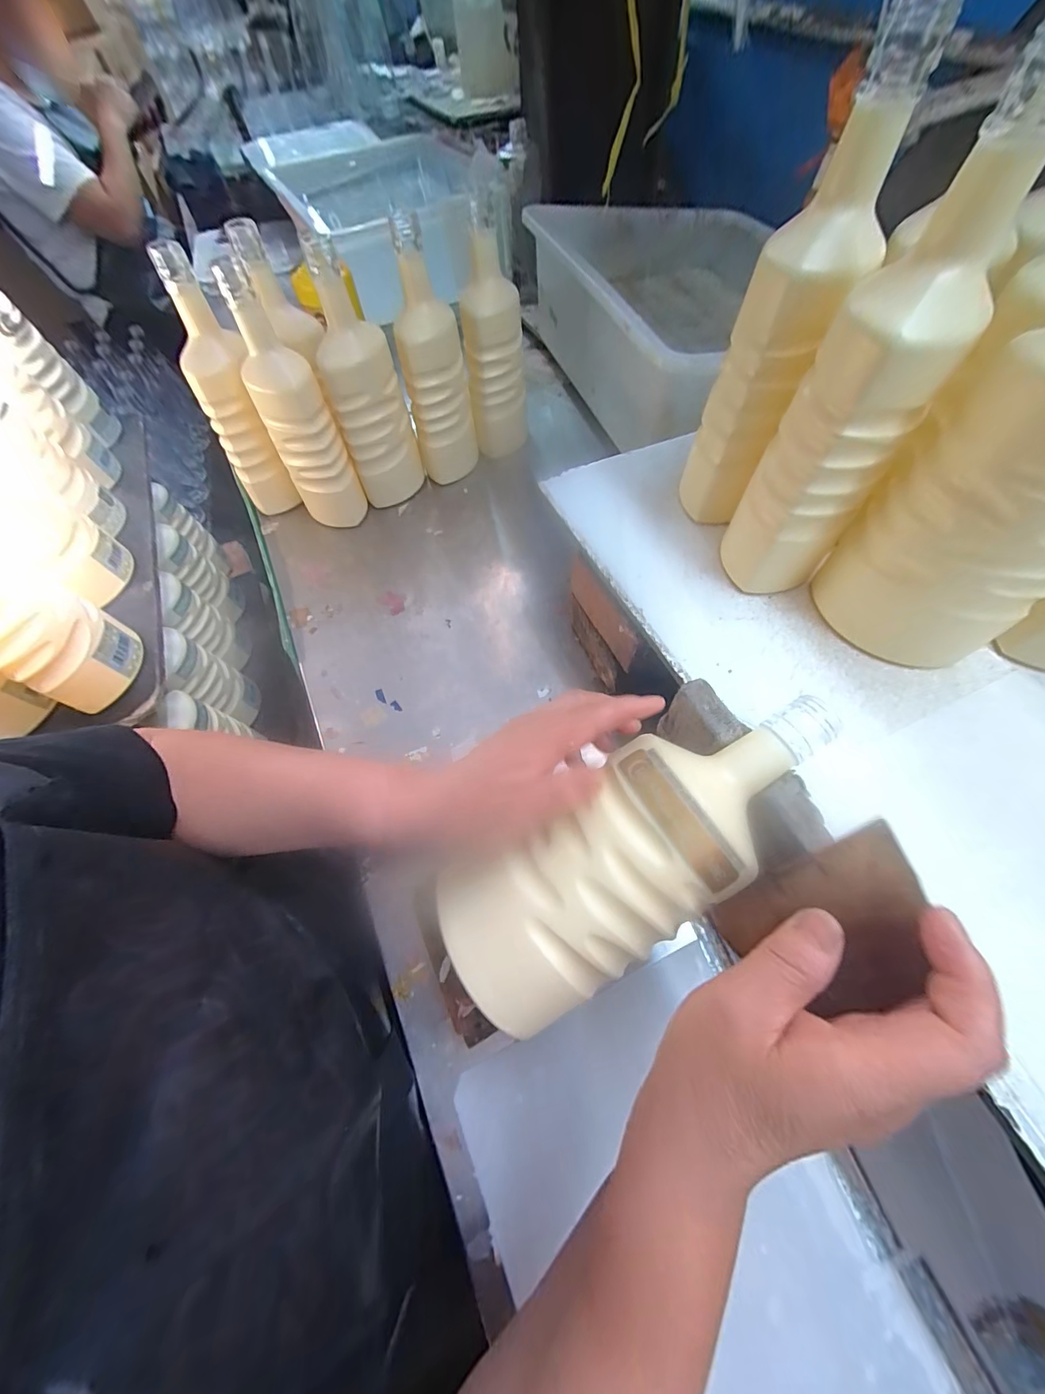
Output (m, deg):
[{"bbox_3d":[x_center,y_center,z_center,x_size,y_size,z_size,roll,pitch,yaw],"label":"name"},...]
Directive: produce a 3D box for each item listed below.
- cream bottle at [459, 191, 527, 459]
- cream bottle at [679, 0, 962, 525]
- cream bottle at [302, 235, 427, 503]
[{"bbox_3d":[-0.036,-0.439,0.573,0.072,0.245,0.062,-2,61,3],"label":"cream bottle"},{"bbox_3d":[0.176,-0.243,0.315,0.075,0.253,0.082,18,67,13],"label":"cream bottle"},{"bbox_3d":[-0.192,-0.362,0.539,0.087,0.257,0.071,-24,63,-9],"label":"cream bottle"}]

